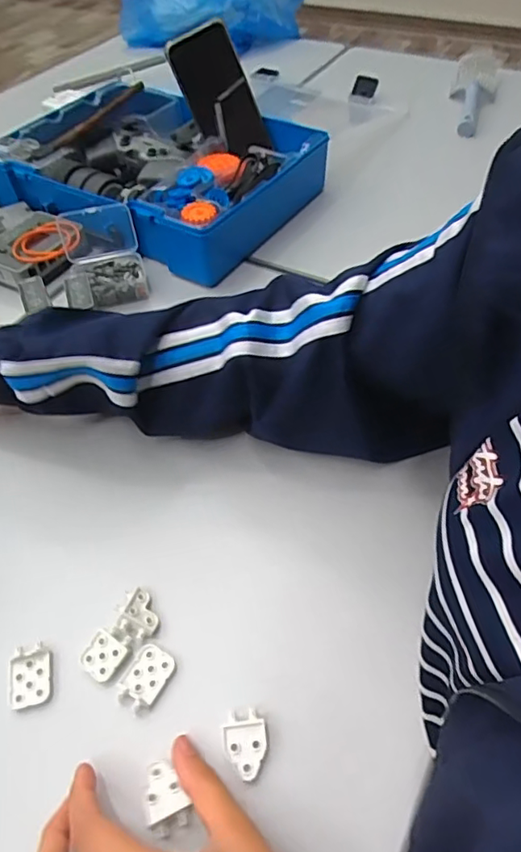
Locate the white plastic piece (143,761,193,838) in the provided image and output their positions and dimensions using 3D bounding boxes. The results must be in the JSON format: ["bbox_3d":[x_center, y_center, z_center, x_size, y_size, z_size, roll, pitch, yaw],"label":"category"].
[{"bbox_3d":[-0.053,0.204,0.297,0.024,0.008,0.034,-20,53,-12],"label":"white plastic piece"}]

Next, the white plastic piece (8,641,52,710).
[{"bbox_3d":[-0.147,0.159,0.343,0.025,0.011,0.035,-12,52,-6],"label":"white plastic piece"}]

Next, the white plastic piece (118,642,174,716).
[{"bbox_3d":[-0.072,0.158,0.338,0.025,0.007,0.039,20,56,18],"label":"white plastic piece"}]

